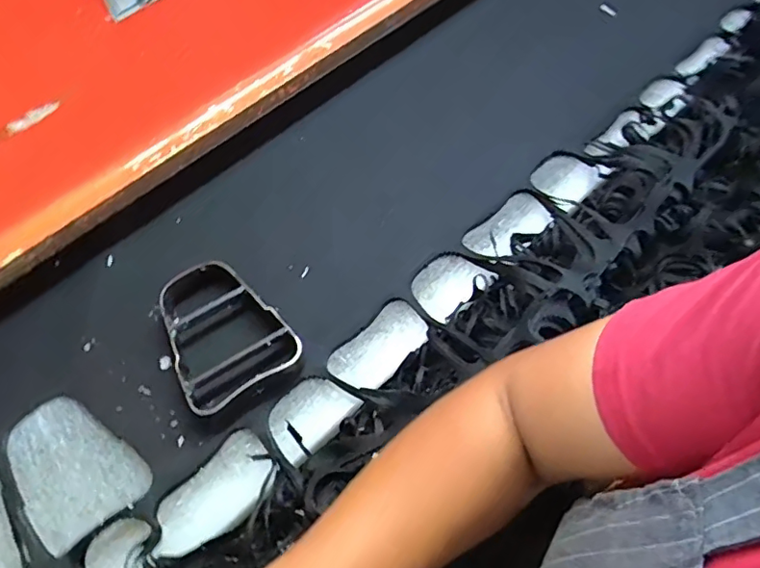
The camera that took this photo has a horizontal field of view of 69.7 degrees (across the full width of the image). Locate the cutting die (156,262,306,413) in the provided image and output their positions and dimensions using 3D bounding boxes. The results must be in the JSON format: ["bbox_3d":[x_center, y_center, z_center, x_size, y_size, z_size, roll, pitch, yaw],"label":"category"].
[{"bbox_3d":[-0.147,0.044,0.501,0.105,0.039,0.135,-34,67,-16],"label":"cutting die"}]

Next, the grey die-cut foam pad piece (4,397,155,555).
[{"bbox_3d":[-0.267,0.161,0.468,0.128,0.009,0.090,34,68,17],"label":"grey die-cut foam pad piece"}]

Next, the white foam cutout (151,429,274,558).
[{"bbox_3d":[-0.137,0.177,0.455,0.057,0.008,0.109,41,70,20],"label":"white foam cutout"}]

